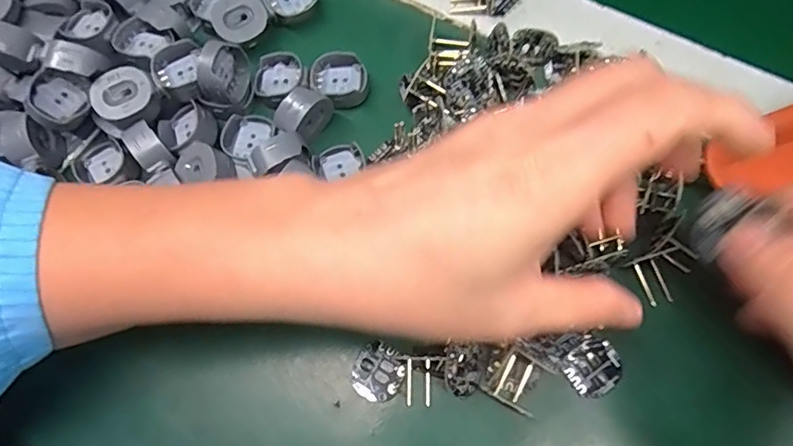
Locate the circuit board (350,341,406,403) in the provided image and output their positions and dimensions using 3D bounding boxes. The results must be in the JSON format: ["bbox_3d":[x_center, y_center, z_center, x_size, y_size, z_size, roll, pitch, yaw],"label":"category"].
[{"bbox_3d":[-0.008,0.065,0.227,0.022,0.004,0.023,-33,72,-9],"label":"circuit board"}]

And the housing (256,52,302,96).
[{"bbox_3d":[-0.060,-0.076,0.269,0.025,0.010,0.020,-4,70,1],"label":"housing"}]

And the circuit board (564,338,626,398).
[{"bbox_3d":[0.084,0.061,0.223,0.024,0.004,0.021,-30,72,-8],"label":"circuit board"}]

